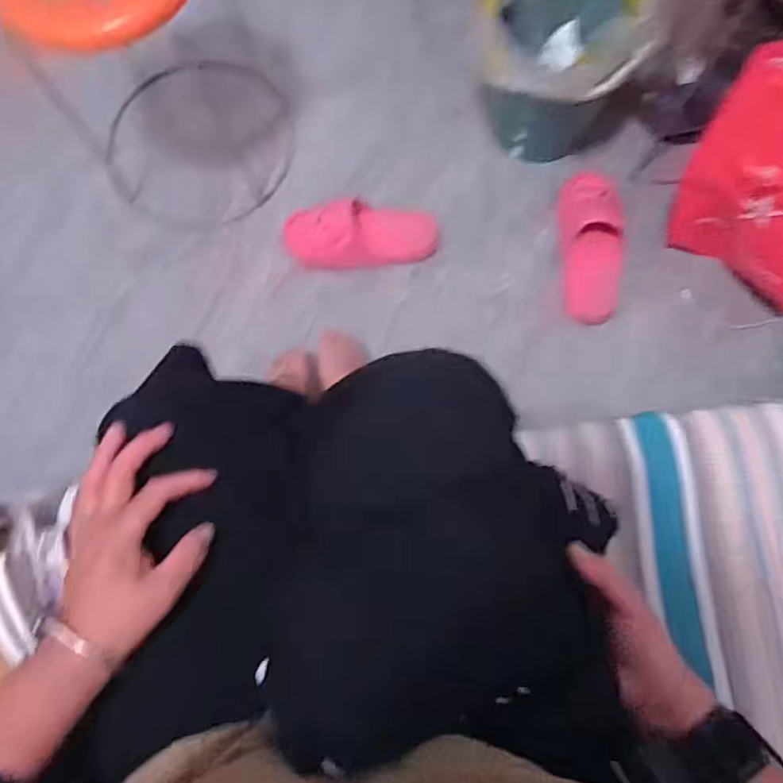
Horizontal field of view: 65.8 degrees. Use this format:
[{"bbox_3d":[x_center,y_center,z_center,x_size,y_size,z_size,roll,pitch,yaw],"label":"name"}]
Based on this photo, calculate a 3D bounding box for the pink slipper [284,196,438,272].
[{"bbox_3d":[-0.050,-0.264,1.032,0.261,0.065,0.104,-10,78,-2],"label":"pink slipper"}]

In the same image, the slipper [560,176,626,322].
[{"bbox_3d":[0.337,-0.249,1.023,0.092,0.067,0.261,0,78,0],"label":"slipper"}]

